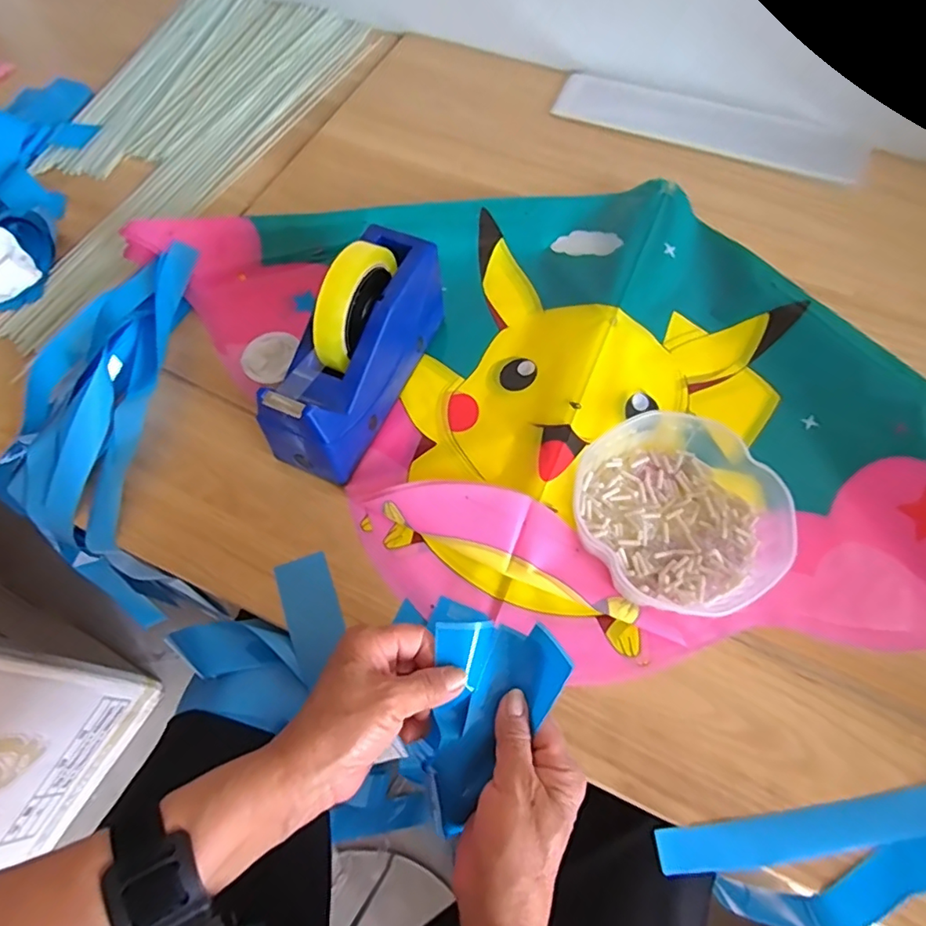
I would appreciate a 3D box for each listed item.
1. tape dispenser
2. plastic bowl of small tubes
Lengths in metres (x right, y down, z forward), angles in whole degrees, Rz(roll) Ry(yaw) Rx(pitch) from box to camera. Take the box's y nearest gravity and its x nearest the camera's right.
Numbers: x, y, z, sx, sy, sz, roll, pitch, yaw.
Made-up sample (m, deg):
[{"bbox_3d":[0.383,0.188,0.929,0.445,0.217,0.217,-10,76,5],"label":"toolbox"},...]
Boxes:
[{"bbox_3d":[-0.089,-0.098,0.450,0.070,0.130,0.200,22,66,12],"label":"tape dispenser"},{"bbox_3d":[0.166,0.036,0.429,0.153,0.042,0.150,0,63,1],"label":"plastic bowl of small tubes"}]

